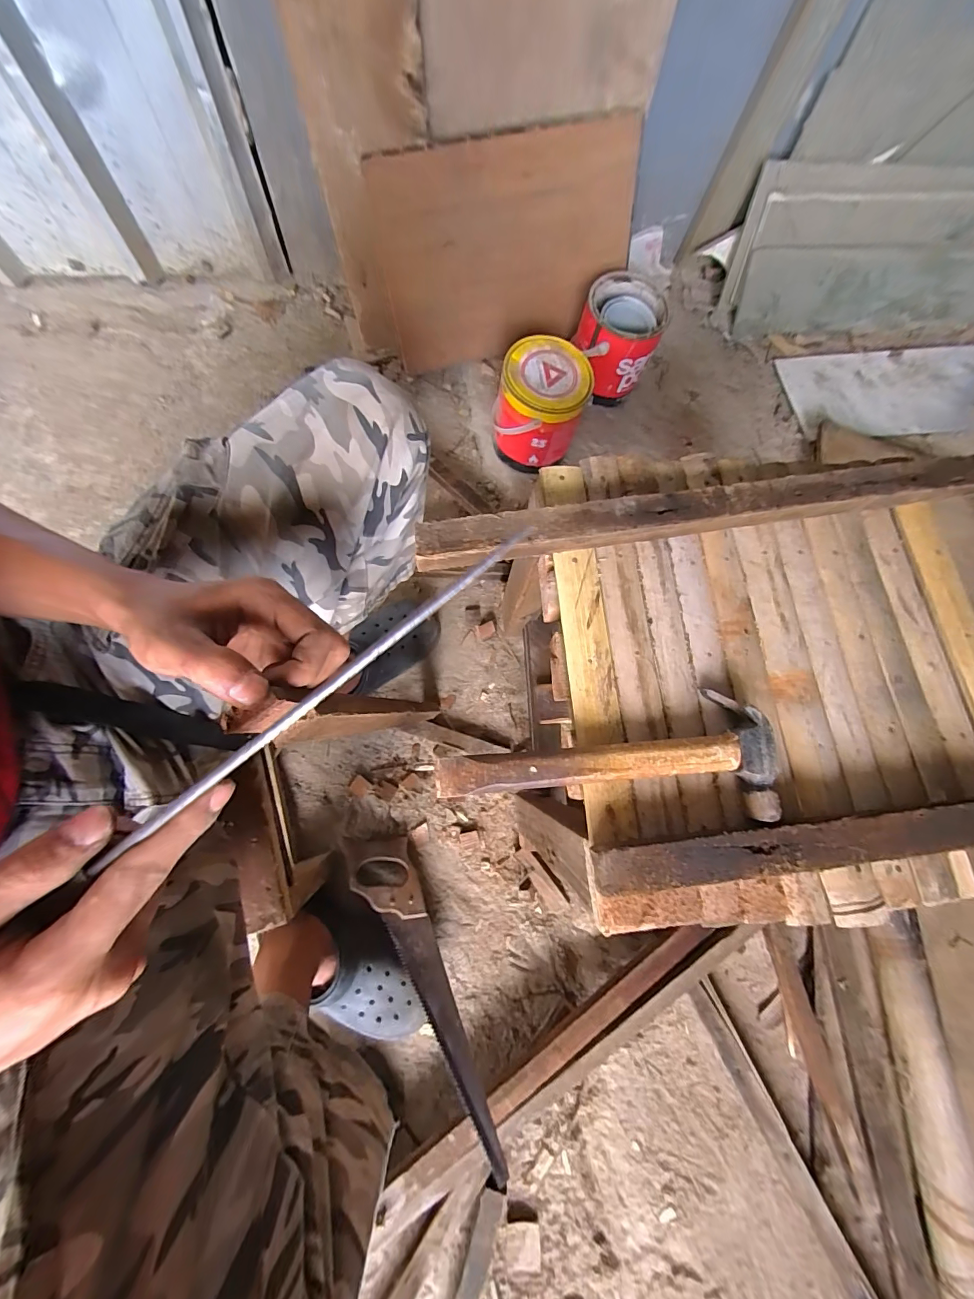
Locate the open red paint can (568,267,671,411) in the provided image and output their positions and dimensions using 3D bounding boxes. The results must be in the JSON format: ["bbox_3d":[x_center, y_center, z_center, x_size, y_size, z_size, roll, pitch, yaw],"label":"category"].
[{"bbox_3d":[0.259,-0.605,0.864,0.139,0.154,0.171,1,76,-6],"label":"open red paint can"}]

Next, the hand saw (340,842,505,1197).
[{"bbox_3d":[-0.097,0.462,0.586,0.091,0.019,0.416,-14,63,-23],"label":"hand saw"}]

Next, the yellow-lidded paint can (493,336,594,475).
[{"bbox_3d":[0.098,-0.427,0.769,0.141,0.155,0.140,1,76,-6],"label":"yellow-lidded paint can"}]

